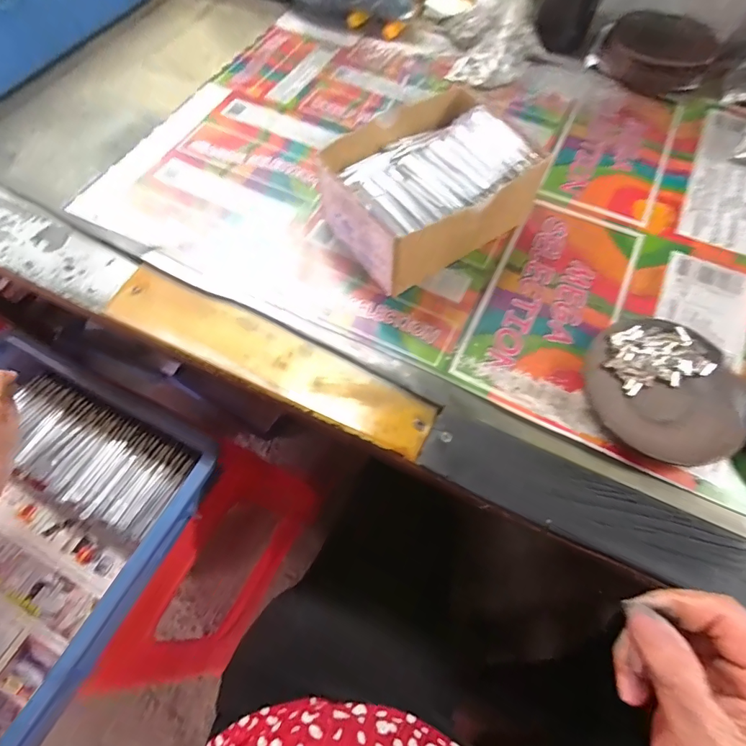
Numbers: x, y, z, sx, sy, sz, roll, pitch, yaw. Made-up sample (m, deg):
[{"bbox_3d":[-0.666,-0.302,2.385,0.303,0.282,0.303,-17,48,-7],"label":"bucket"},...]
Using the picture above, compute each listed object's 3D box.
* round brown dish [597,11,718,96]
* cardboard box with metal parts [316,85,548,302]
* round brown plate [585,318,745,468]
[{"bbox_3d":[0.331,-0.375,0.487,0.113,0.033,0.098,33,69,14],"label":"round brown dish"},{"bbox_3d":[0.047,-0.163,0.369,0.161,0.068,0.126,-33,69,-14],"label":"cardboard box with metal parts"},{"bbox_3d":[0.219,0.012,0.315,0.101,0.018,0.113,-5,65,-2],"label":"round brown plate"}]

